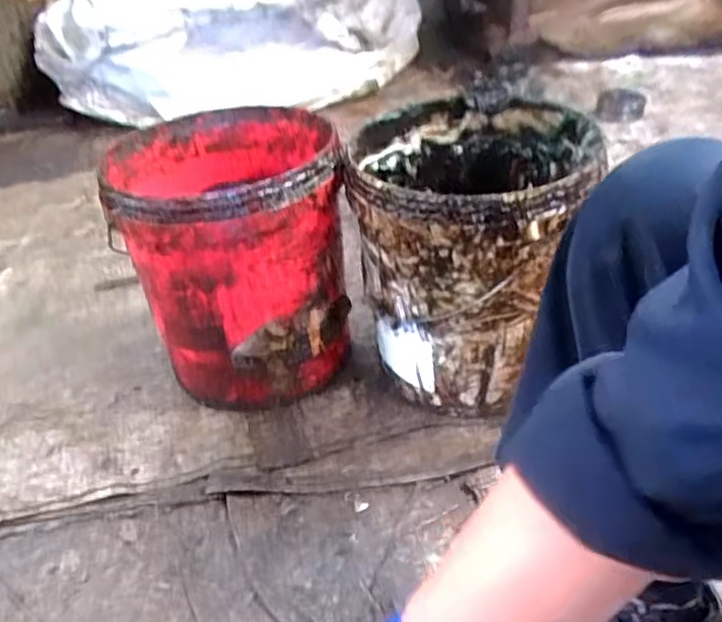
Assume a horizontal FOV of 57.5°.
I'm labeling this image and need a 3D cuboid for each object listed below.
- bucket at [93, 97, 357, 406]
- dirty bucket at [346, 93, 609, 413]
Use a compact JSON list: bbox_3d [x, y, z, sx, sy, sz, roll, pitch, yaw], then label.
[{"bbox_3d":[-0.171,-0.080,0.936,0.276,0.332,0.318,-12,37,-9],"label":"bucket"},{"bbox_3d":[0.140,-0.068,0.875,0.272,0.332,0.283,-4,37,3],"label":"dirty bucket"}]

